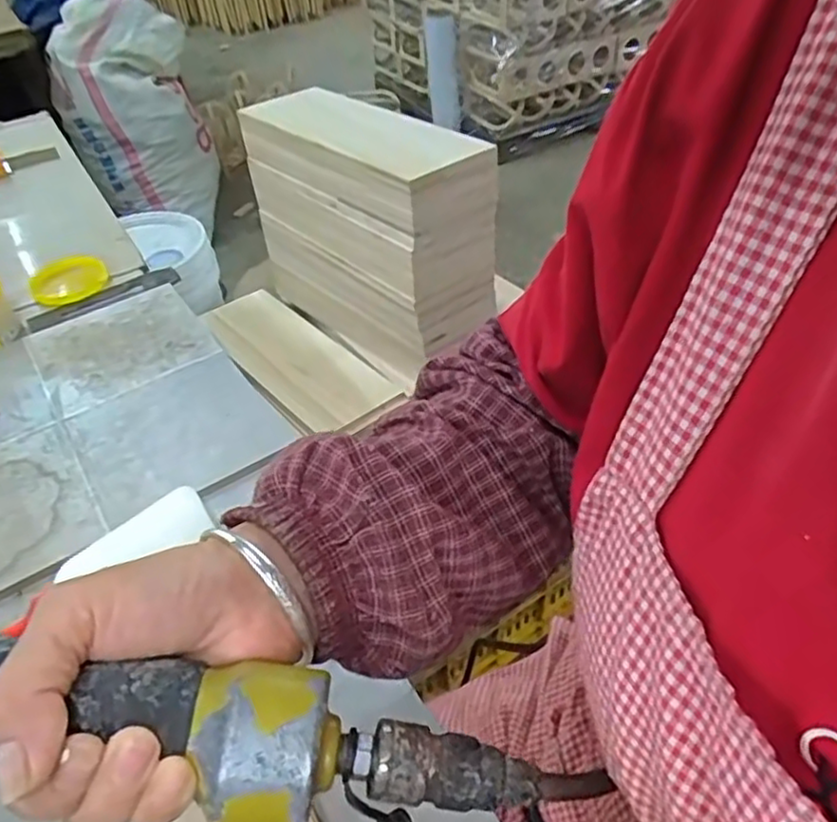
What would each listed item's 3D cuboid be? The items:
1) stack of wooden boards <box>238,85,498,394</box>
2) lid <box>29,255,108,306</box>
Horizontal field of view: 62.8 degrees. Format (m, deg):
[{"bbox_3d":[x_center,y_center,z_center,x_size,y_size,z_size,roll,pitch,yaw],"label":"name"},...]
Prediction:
[{"bbox_3d":[-0.053,-0.189,0.711,0.109,0.220,0.259,-35,50,-26],"label":"stack of wooden boards"},{"bbox_3d":[-0.380,-0.143,0.742,0.073,0.009,0.069,-16,44,-10],"label":"lid"}]

